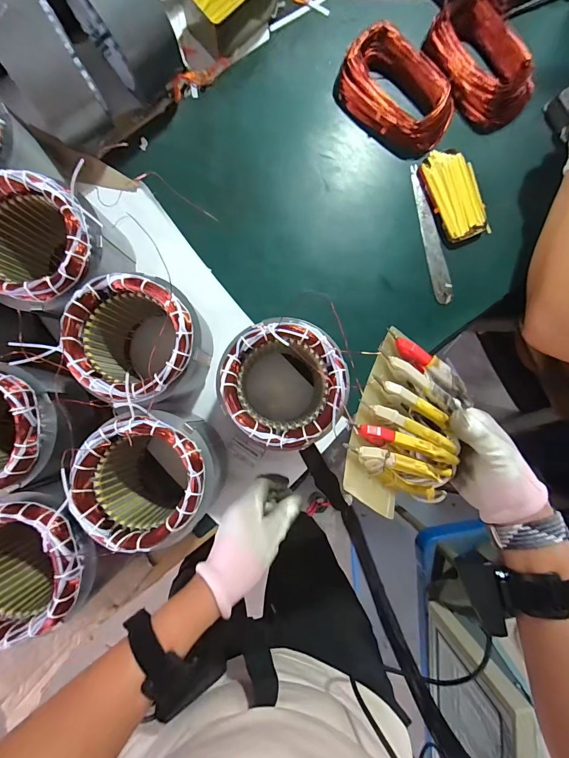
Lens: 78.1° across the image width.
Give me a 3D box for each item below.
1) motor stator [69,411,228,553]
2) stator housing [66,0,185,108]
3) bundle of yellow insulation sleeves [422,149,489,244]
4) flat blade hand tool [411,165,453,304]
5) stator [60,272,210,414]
[{"bbox_3d":[-0.161,0.112,0.436,0.132,0.148,0.141,0,91,-6],"label":"motor stator"},{"bbox_3d":[-0.213,-0.469,0.468,0.088,0.142,0.129,-35,94,-4],"label":"stator housing"},{"bbox_3d":[0.279,-0.297,0.566,0.081,0.022,0.139,-21,93,-5],"label":"bundle of yellow insulation sleeves"},{"bbox_3d":[0.240,-0.234,0.571,0.033,0.008,0.223,-11,88,-6],"label":"flat blade hand tool"},{"bbox_3d":[-0.176,-0.042,0.452,0.148,0.156,0.153,15,89,-6],"label":"stator"}]

